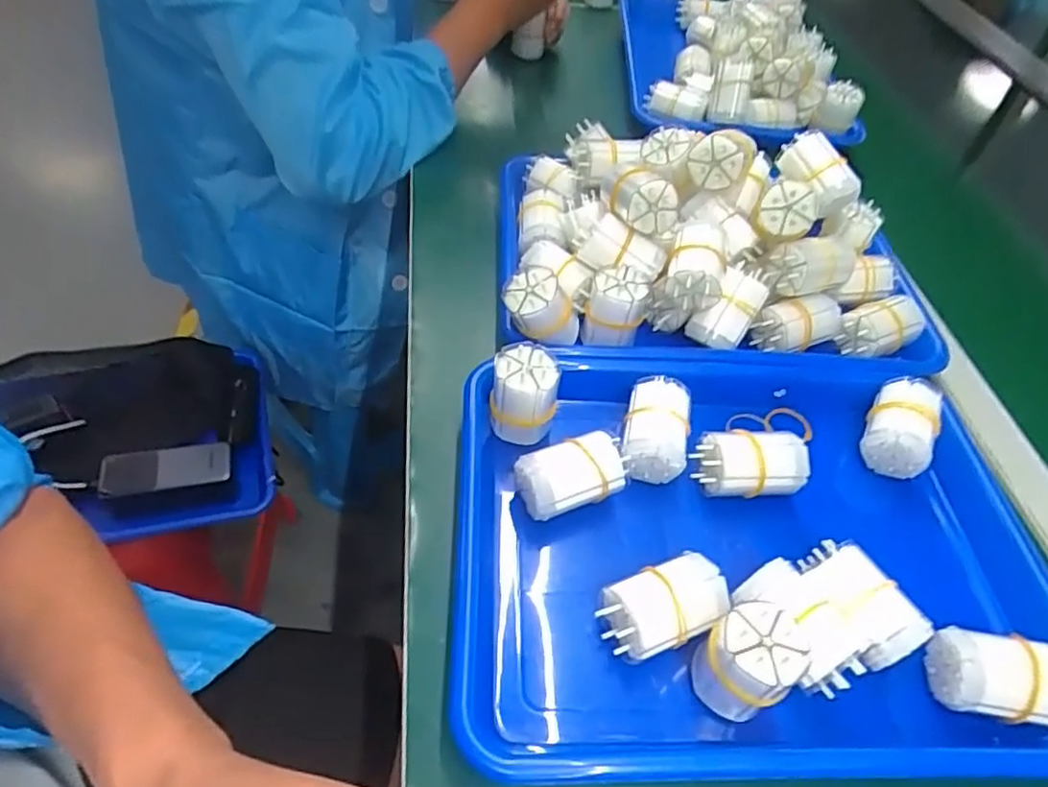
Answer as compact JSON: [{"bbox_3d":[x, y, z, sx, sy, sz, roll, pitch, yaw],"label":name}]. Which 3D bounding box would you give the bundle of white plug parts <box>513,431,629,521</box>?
[{"bbox_3d":[0.029,0.050,0.382,0.061,0.032,0.035,-16,54,-19],"label":"bundle of white plug parts"}]

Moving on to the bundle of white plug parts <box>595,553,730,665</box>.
[{"bbox_3d":[0.071,0.116,0.340,0.061,0.043,0.038,-16,54,-19],"label":"bundle of white plug parts"}]

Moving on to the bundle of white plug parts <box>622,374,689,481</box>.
[{"bbox_3d":[0.082,0.023,0.407,0.038,0.038,0.065,12,50,3],"label":"bundle of white plug parts"}]

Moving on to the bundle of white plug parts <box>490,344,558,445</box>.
[{"bbox_3d":[-0.001,0.002,0.405,0.039,0.059,0.035,7,50,-1],"label":"bundle of white plug parts"}]

